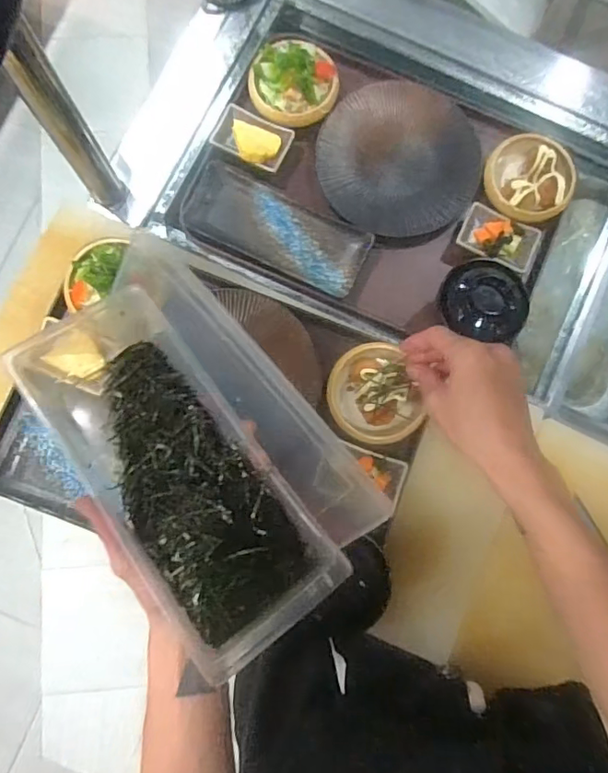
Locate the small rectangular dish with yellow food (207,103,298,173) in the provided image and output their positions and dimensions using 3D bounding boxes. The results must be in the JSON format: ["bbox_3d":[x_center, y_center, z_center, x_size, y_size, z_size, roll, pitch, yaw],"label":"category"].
[{"bbox_3d":[-0.062,-0.297,0.640,0.094,0.023,0.065,30,82,2],"label":"small rectangular dish with yellow food"}]

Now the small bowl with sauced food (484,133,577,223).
[{"bbox_3d":[0.266,-0.247,0.635,0.101,0.032,0.091,30,82,2],"label":"small bowl with sauced food"}]

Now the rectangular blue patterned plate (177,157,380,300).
[{"bbox_3d":[-0.034,-0.186,0.632,0.220,0.024,0.082,26,81,2],"label":"rectangular blue patterned plate"}]

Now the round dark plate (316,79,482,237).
[{"bbox_3d":[0.114,-0.278,0.650,0.190,0.028,0.182,0,81,-2],"label":"round dark plate"}]

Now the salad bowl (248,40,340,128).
[{"bbox_3d":[-0.012,-0.368,0.635,0.104,0.041,0.097,0,81,-2],"label":"salad bowl"}]

